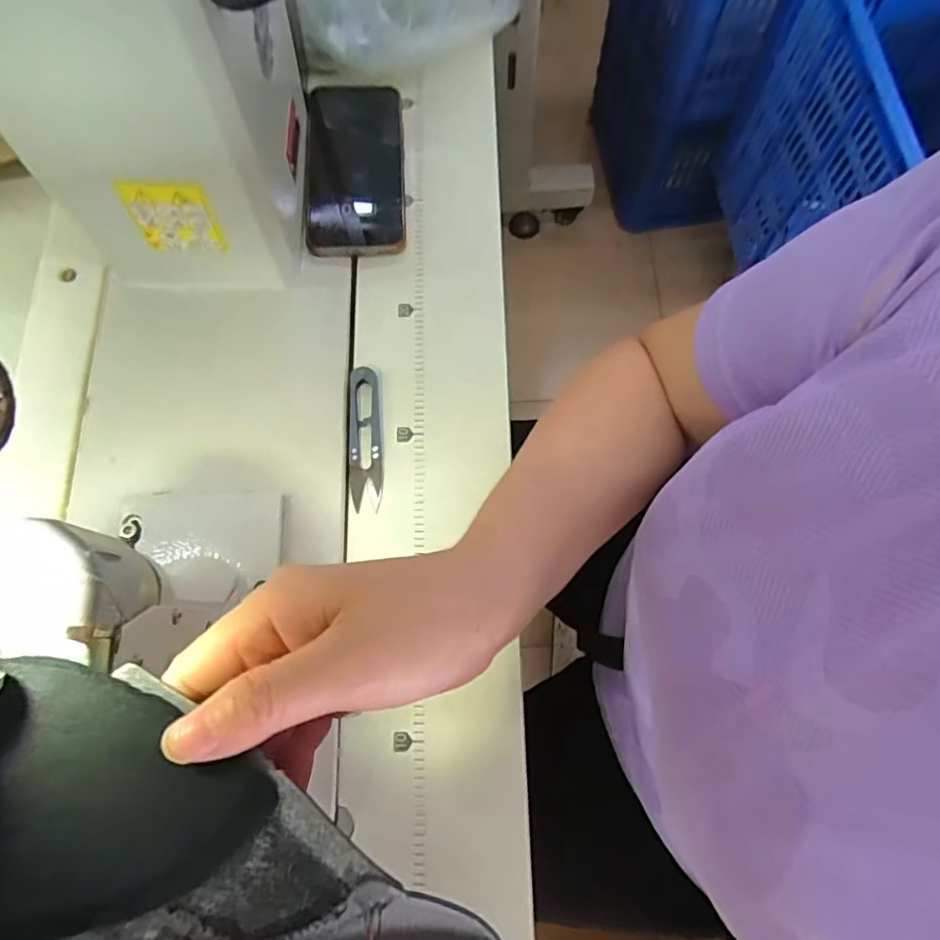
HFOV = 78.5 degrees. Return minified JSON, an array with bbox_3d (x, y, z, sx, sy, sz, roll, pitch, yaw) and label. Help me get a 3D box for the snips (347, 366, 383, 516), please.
[{"bbox_3d":[-0.073,-0.024,0.403,0.023,0.009,0.101,-2,74,2],"label":"snips"}]

